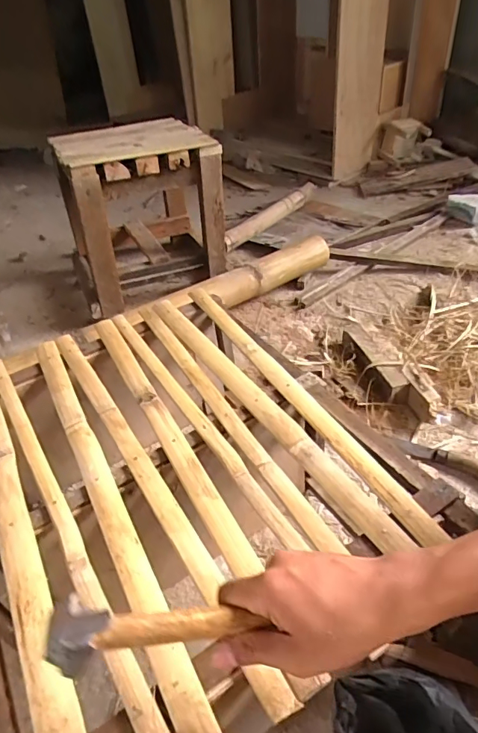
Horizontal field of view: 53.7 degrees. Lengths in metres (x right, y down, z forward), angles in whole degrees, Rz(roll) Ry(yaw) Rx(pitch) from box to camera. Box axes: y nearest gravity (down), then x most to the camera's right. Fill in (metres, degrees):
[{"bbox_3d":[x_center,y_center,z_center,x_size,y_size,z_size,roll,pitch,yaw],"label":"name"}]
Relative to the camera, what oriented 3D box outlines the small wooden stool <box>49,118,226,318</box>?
[{"bbox_3d":[-0.273,-0.423,1.334,0.394,0.427,0.359,-20,44,-14],"label":"small wooden stool"}]

